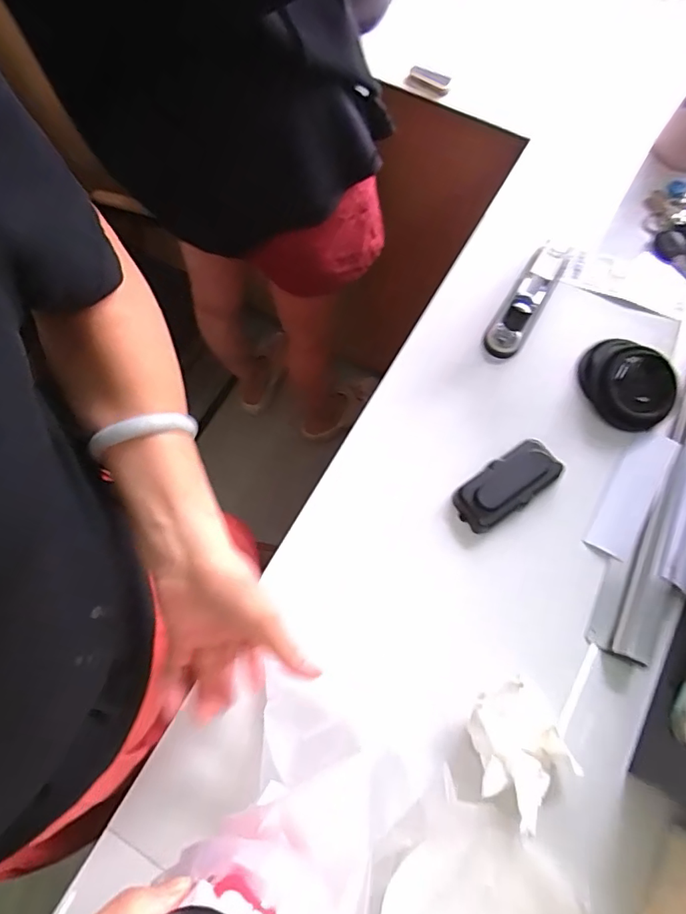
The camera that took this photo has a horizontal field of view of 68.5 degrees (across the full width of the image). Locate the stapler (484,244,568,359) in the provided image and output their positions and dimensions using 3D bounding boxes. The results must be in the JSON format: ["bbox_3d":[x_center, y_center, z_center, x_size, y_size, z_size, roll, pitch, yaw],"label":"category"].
[{"bbox_3d":[0.200,-0.176,0.546,0.040,0.054,0.137,29,73,10],"label":"stapler"}]

